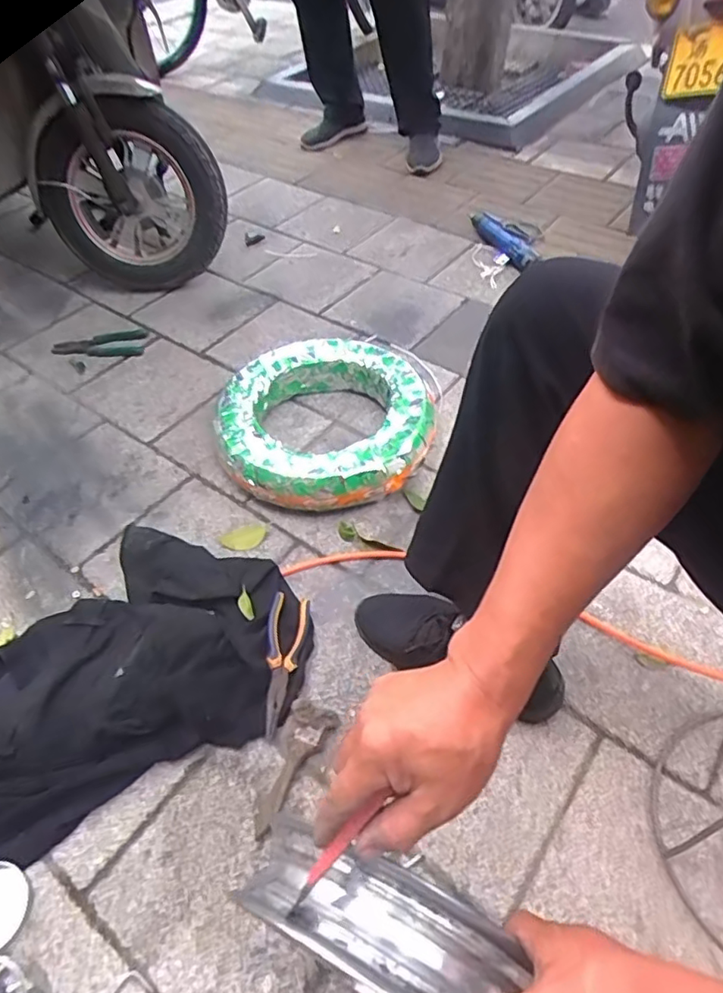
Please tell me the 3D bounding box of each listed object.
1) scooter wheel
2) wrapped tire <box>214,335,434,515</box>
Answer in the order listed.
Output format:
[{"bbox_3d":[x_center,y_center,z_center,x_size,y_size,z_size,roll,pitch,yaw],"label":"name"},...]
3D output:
[{"bbox_3d":[-0.489,-0.630,1.245,0.363,0.363,0.148,-1,58,-4],"label":"scooter wheel"},{"bbox_3d":[-0.068,-0.128,1.042,0.349,0.098,0.356,-1,51,2],"label":"wrapped tire"}]

